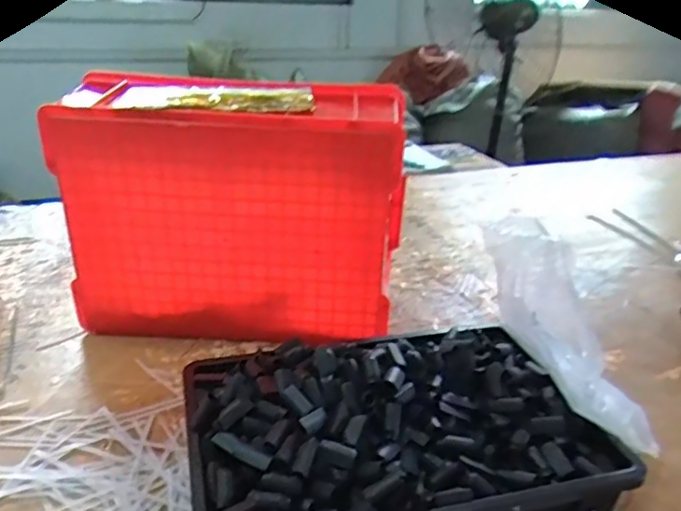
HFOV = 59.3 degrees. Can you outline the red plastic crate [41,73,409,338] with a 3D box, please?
[{"bbox_3d":[-0.122,-0.046,0.728,0.379,0.295,0.154,5,26,3],"label":"red plastic crate"}]

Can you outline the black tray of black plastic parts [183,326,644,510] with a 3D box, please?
[{"bbox_3d":[0.050,0.162,0.550,0.363,0.100,0.238,-4,27,-15],"label":"black tray of black plastic parts"}]

